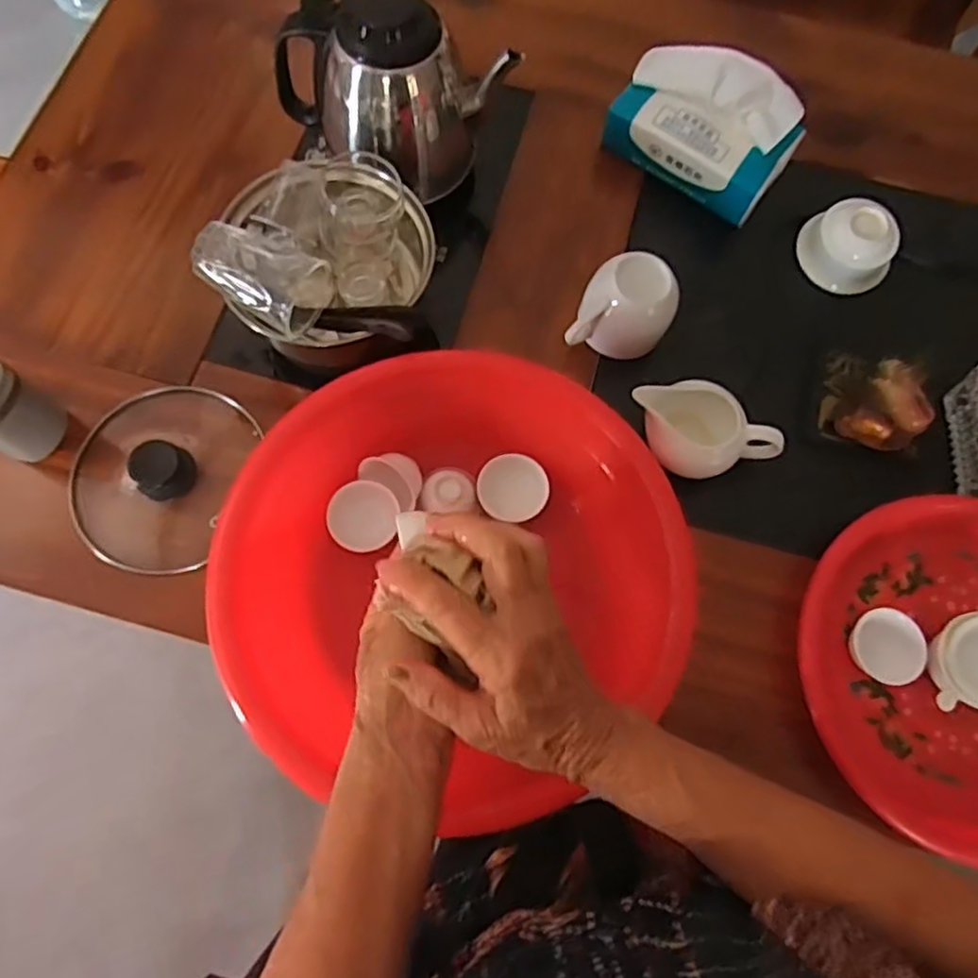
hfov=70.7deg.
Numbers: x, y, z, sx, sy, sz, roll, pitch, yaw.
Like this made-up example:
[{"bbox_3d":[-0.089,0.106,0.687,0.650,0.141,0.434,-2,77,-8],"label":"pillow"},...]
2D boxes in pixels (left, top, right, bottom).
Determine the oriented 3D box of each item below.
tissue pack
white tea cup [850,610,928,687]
[{"bbox_3d":[0.194,-0.326,0.618,0.157,0.091,0.082,33,74,9],"label":"tissue pack"},{"bbox_3d":[0.288,0.115,0.502,0.048,0.026,0.053,-24,74,-9],"label":"white tea cup"}]

